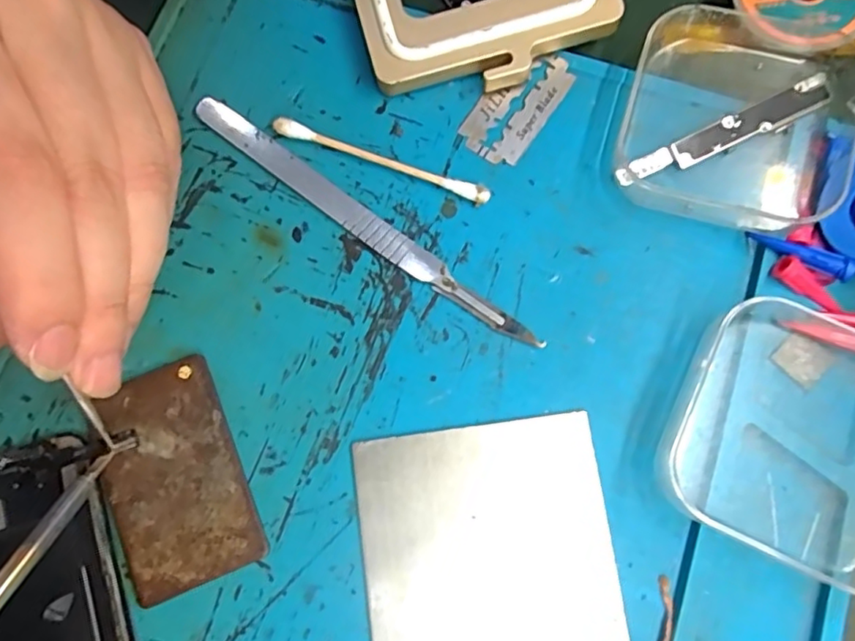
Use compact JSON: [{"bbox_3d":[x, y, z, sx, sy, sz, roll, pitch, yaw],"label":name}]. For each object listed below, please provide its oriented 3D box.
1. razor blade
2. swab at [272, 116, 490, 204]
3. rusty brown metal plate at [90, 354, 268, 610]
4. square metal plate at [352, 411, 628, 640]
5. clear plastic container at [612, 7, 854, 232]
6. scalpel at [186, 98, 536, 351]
[{"bbox_3d":[0.028,-0.069,0.188,0.021,0.004,0.040,34,80,9],"label":"razor blade"},{"bbox_3d":[-0.015,-0.050,0.183,0.071,0.005,0.004,20,78,5],"label":"swab"},{"bbox_3d":[-0.072,0.044,0.165,0.037,0.004,0.060,-23,78,-5],"label":"rusty brown metal plate"},{"bbox_3d":[0.016,0.063,0.159,0.066,0.004,0.067,-7,77,-1],"label":"square metal plate"},{"bbox_3d":[0.095,-0.060,0.178,0.066,0.017,0.061,15,78,5],"label":"clear plastic container"},{"bbox_3d":[-0.021,-0.031,0.180,0.128,0.004,0.009,36,81,9],"label":"scalpel"}]

